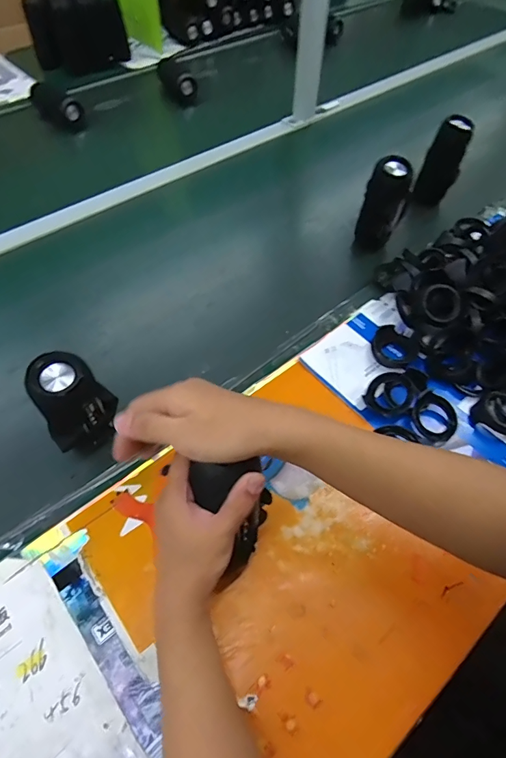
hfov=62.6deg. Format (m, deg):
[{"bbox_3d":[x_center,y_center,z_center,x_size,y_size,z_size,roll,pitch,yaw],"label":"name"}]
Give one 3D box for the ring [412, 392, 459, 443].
[{"bbox_3d":[0.237,0.052,0.545,0.058,0.017,0.061,2,70,-6],"label":"ring"}]

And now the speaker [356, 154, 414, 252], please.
[{"bbox_3d":[0.225,-0.298,0.721,0.059,0.144,0.053,34,61,19],"label":"speaker"}]

